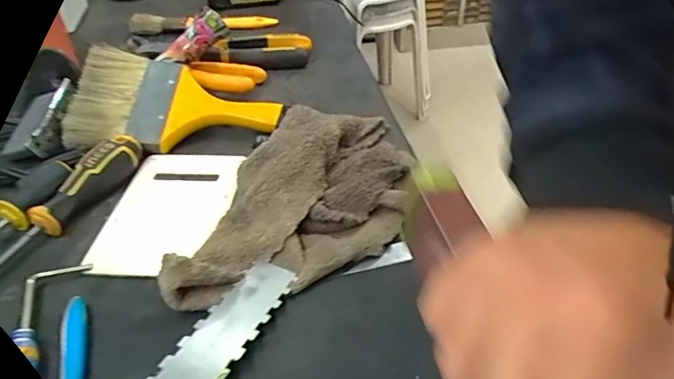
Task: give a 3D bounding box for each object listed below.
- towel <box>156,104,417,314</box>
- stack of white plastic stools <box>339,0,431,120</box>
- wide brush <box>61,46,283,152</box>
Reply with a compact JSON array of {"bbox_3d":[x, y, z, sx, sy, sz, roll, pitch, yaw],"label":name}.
[{"bbox_3d":[-0.015,-0.003,0.390,0.137,0.050,0.236,8,41,14],"label":"towel"},{"bbox_3d":[0.148,-0.512,1.758,0.344,0.484,0.312,-1,39,3],"label":"stack of white plastic stools"},{"bbox_3d":[-0.149,-0.085,0.490,0.187,0.020,0.107,3,62,-2],"label":"wide brush"}]

